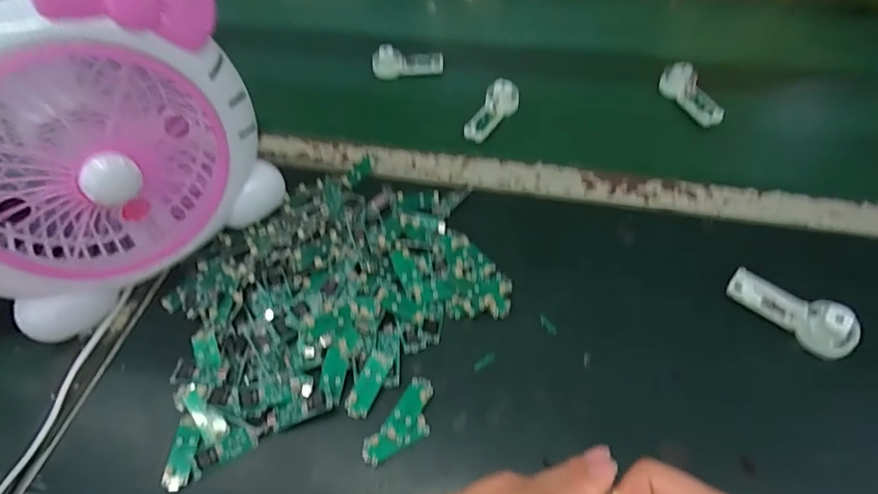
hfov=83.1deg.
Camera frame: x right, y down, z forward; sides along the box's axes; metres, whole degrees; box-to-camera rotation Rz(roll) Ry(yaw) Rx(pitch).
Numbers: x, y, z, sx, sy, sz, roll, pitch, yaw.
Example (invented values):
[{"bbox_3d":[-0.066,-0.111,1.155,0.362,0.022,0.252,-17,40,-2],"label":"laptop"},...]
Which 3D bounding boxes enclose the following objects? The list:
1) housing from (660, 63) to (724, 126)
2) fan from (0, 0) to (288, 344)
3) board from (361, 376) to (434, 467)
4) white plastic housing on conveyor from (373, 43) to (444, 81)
[{"bbox_3d":[0.298,-0.181,0.584,0.028,0.033,0.094,-16,54,-7],"label":"housing"},{"bbox_3d":[-0.287,-0.085,0.403,0.251,0.259,0.108,-38,59,-22],"label":"fan"},{"bbox_3d":[-0.026,0.136,0.381,0.032,0.007,0.075,28,60,23],"label":"board"},{"bbox_3d":[-0.041,-0.246,0.665,0.092,0.043,0.026,6,30,-2],"label":"white plastic housing on conveyor"}]

